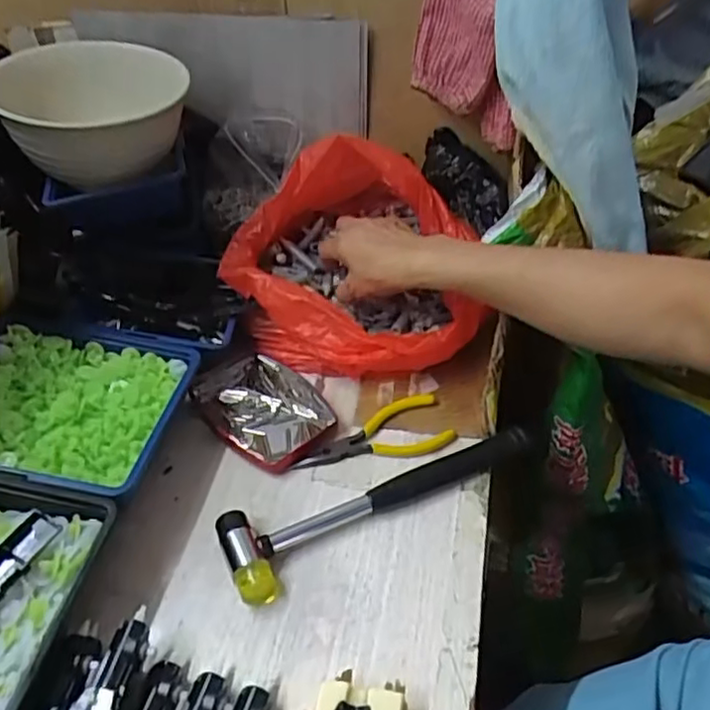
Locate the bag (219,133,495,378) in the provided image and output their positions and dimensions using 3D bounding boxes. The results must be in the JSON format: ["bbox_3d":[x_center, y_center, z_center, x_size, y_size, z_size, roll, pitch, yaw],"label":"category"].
[{"bbox_3d":[-0.005,-0.093,0.587,0.211,0.127,0.214,-1,42,2],"label":"bag"}]

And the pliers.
[{"bbox_3d":[0.012,0.061,0.510,0.120,0.010,0.054,-13,43,-11],"label":"pliers"}]

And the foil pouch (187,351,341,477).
[{"bbox_3d":[-0.074,0.042,0.537,0.084,0.011,0.122,-32,49,-28],"label":"foil pouch"}]

